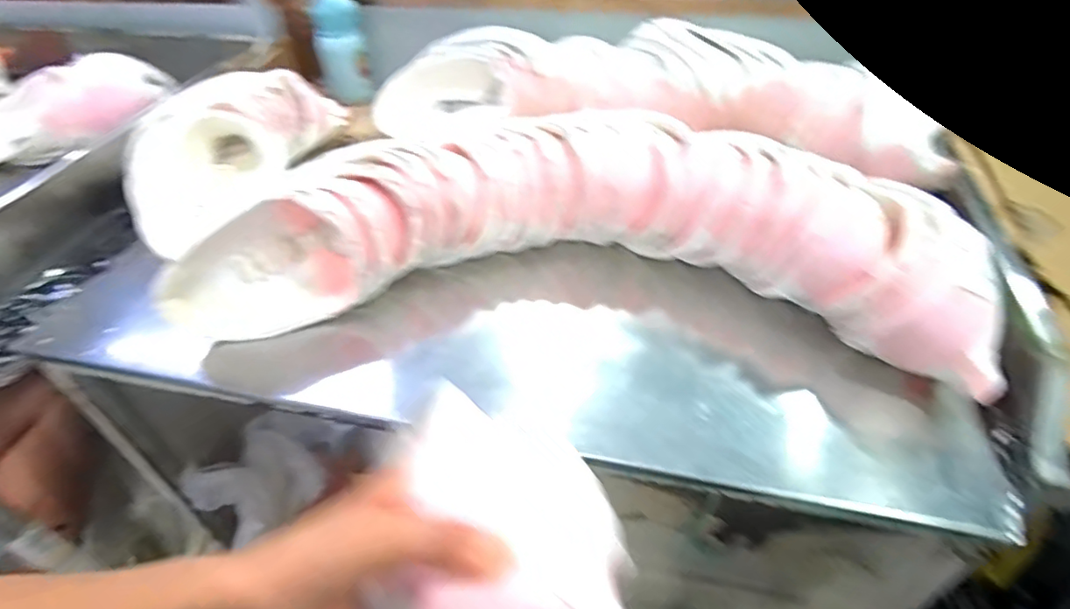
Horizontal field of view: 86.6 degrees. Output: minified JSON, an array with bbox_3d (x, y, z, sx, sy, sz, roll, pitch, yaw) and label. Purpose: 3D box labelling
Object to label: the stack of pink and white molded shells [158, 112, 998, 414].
[{"bbox_3d":[0.029,-0.069,0.604,0.781,0.130,0.262,5,44,10],"label":"stack of pink and white molded shells"}]

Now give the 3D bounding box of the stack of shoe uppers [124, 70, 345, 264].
[{"bbox_3d":[-0.423,-0.231,0.816,0.108,0.132,0.321,20,48,24],"label":"stack of shoe uppers"}]

